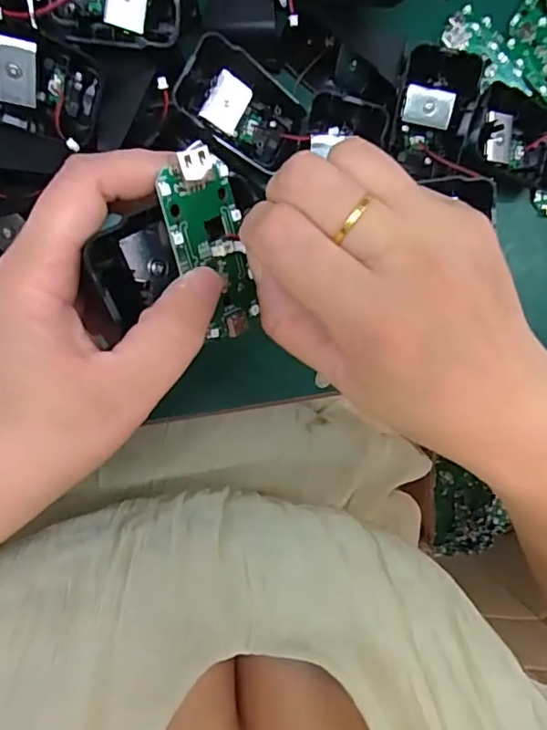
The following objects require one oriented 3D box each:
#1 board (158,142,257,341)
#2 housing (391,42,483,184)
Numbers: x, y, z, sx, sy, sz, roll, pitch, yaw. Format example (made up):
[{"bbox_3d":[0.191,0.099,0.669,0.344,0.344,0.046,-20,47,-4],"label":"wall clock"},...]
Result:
[{"bbox_3d":[-0.020,-0.041,0.190,0.031,0.004,0.064,-36,121,-34],"label":"board"},{"bbox_3d":[0.092,-0.141,0.310,0.041,0.030,0.065,-2,95,-9],"label":"housing"}]

